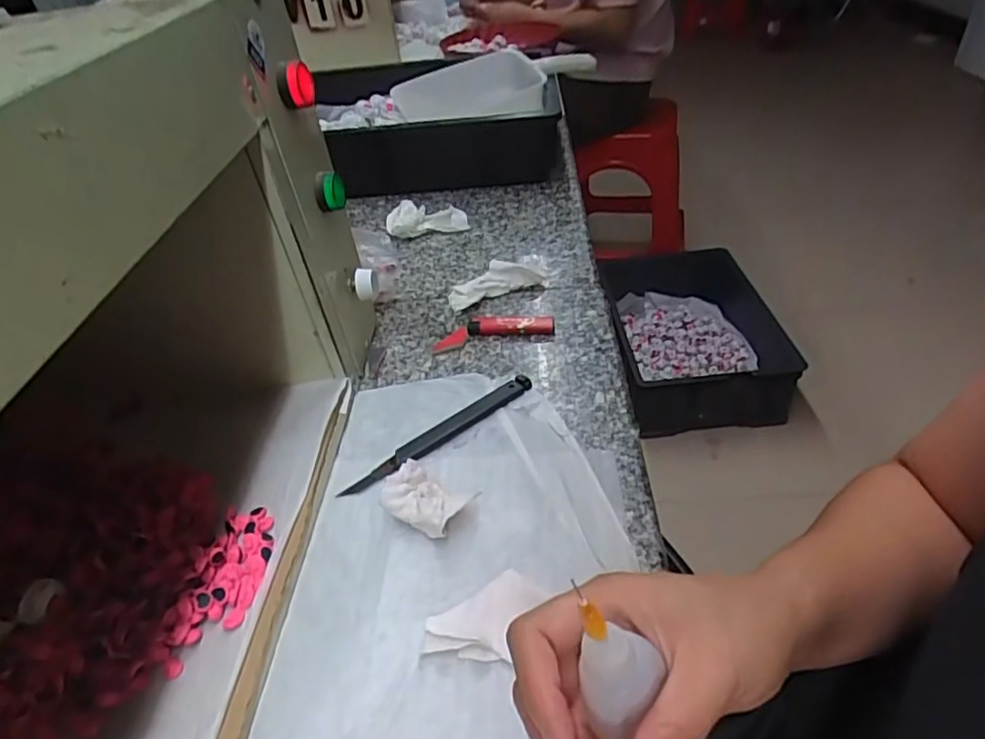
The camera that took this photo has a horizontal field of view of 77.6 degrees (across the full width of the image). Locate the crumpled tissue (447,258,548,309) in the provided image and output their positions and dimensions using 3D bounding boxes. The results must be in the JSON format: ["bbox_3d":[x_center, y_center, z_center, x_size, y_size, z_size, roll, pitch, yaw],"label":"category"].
[{"bbox_3d":[-0.001,-0.088,0.595,0.098,0.025,0.047,-21,40,-21],"label":"crumpled tissue"}]

